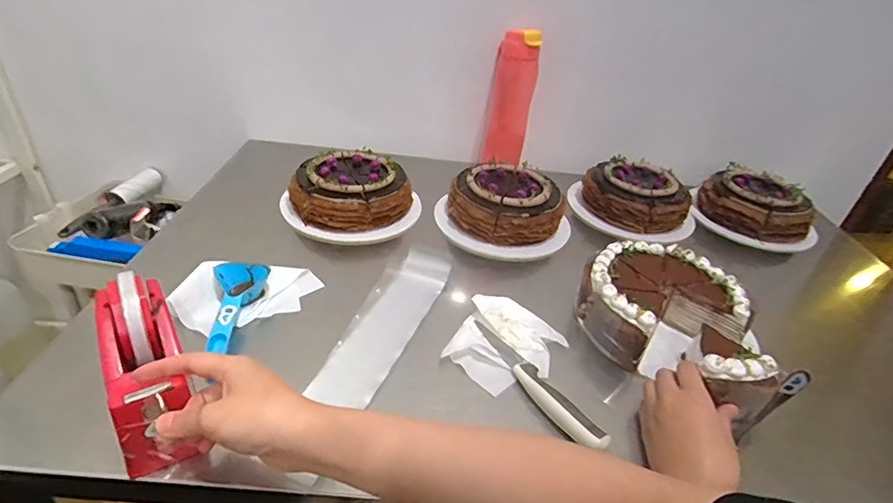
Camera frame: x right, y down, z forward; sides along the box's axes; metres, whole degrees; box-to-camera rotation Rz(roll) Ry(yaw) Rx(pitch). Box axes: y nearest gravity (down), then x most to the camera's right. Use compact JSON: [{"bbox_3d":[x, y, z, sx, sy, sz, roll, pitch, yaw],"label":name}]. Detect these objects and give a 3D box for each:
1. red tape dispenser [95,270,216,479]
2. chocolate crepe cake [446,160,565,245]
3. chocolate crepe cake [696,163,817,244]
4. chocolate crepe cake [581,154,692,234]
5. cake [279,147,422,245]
[{"bbox_3d":[-0.248,0.091,0.393,0.058,0.066,0.163,-15,59,-29],"label":"red tape dispenser"},{"bbox_3d":[0.091,-0.070,0.736,0.175,0.080,0.147,9,35,2],"label":"chocolate crepe cake"},{"bbox_3d":[0.536,-0.083,0.826,0.176,0.064,0.143,31,41,30],"label":"chocolate crepe cake"},{"bbox_3d":[0.325,-0.095,0.811,0.170,0.065,0.146,0,35,-11],"label":"chocolate crepe cake"},{"bbox_3d":[-0.132,-0.094,0.724,0.175,0.057,0.180,5,35,-4],"label":"cake"}]

